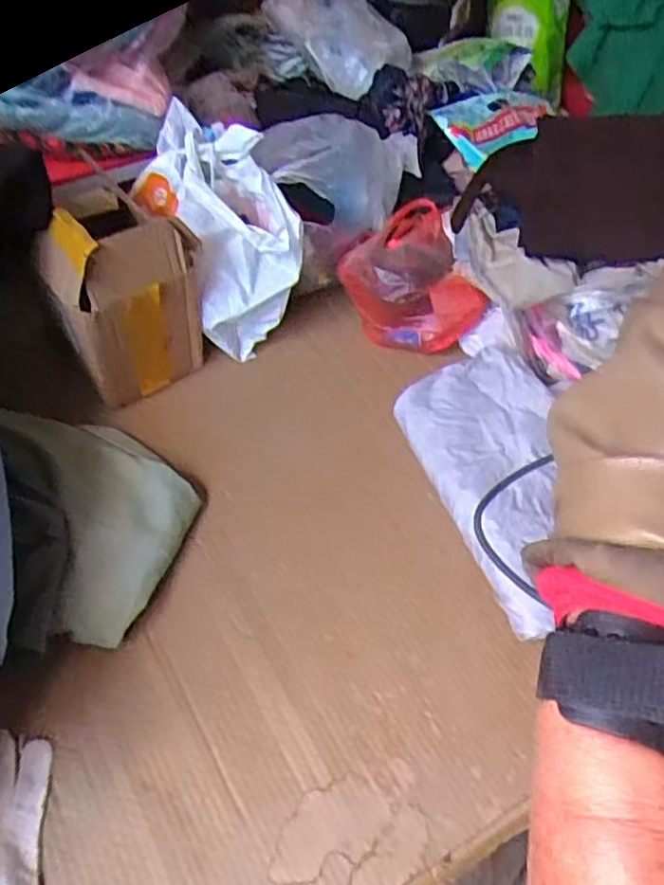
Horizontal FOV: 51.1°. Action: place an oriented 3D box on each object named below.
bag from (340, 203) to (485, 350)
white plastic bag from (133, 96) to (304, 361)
[{"bbox_3d":[0.099,-0.203,0.931,0.145,0.136,0.175,-18,55,-16],"label":"bag"},{"bbox_3d":[-0.160,-0.290,0.919,0.155,0.235,0.284,-21,56,-18],"label":"white plastic bag"}]

